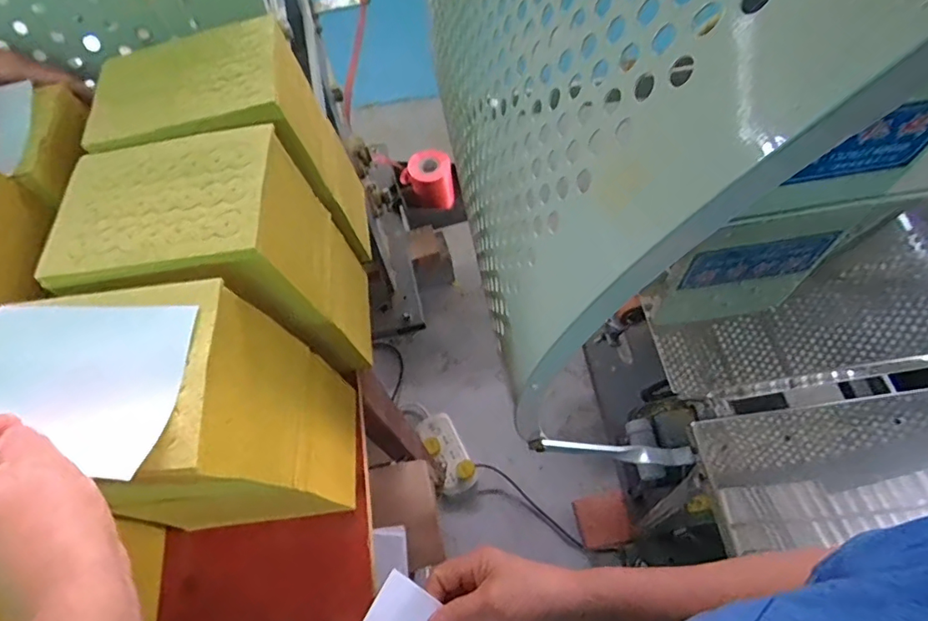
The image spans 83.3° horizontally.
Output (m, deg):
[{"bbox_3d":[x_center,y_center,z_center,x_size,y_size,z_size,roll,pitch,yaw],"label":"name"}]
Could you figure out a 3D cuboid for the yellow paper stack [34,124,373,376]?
[{"bbox_3d":[-0.203,-0.035,0.469,0.182,0.211,0.123,-6,62,1],"label":"yellow paper stack"}]

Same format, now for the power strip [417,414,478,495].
[{"bbox_3d":[-0.043,0.381,1.386,0.096,0.042,0.208,-25,50,-9],"label":"power strip"}]

